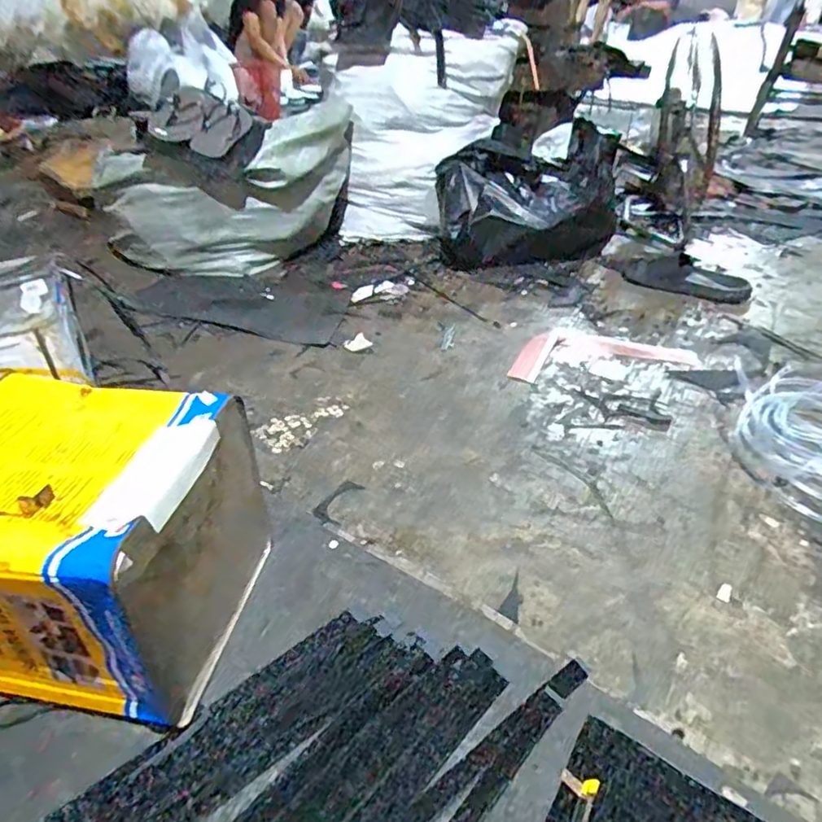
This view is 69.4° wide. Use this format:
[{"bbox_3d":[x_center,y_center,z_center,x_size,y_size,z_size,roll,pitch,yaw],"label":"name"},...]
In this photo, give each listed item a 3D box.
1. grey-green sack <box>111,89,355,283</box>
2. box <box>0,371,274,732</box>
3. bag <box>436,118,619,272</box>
[{"bbox_3d":[-0.394,-0.491,1.393,0.588,0.296,0.258,-18,40,-21],"label":"grey-green sack"},{"bbox_3d":[-0.311,0.132,0.594,0.256,0.250,0.239,5,38,8],"label":"box"},{"bbox_3d":[0.284,-0.509,1.442,0.428,0.257,0.250,-2,37,-1],"label":"bag"}]

